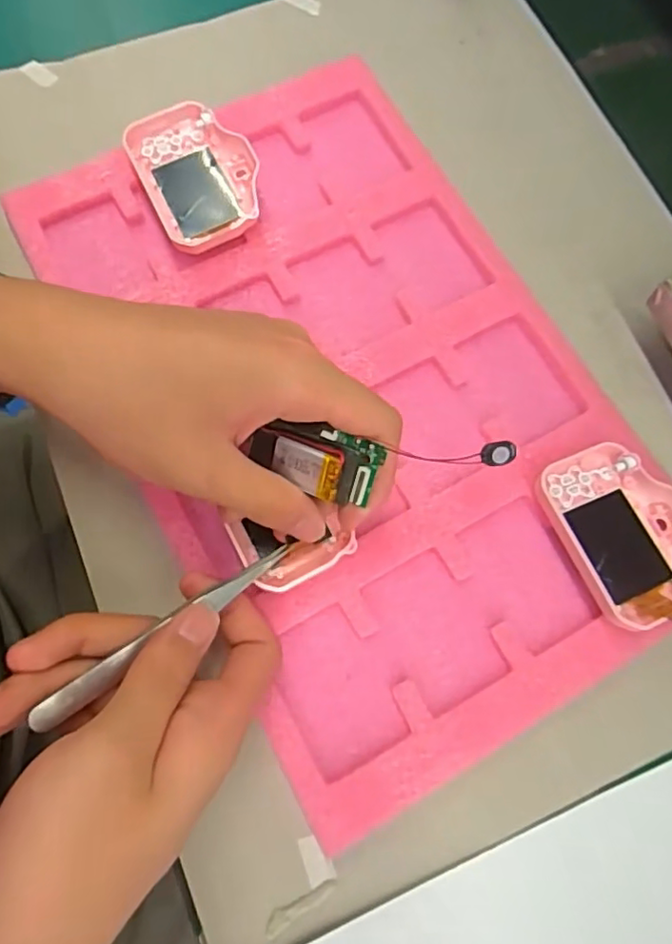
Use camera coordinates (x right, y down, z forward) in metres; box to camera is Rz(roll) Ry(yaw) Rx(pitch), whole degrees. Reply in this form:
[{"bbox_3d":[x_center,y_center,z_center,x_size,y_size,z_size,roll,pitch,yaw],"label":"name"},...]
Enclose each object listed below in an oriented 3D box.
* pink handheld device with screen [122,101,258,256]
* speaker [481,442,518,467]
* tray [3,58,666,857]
[{"bbox_3d":[-0.075,-0.163,0.334,0.059,0.022,0.082,-27,76,-9],"label":"pink handheld device with screen"},{"bbox_3d":[0.067,-0.007,0.248,0.015,0.005,0.009,-9,74,-6],"label":"speaker"},{"bbox_3d":[0.004,-0.038,0.311,0.220,0.016,0.355,-26,76,-9],"label":"tray"}]

